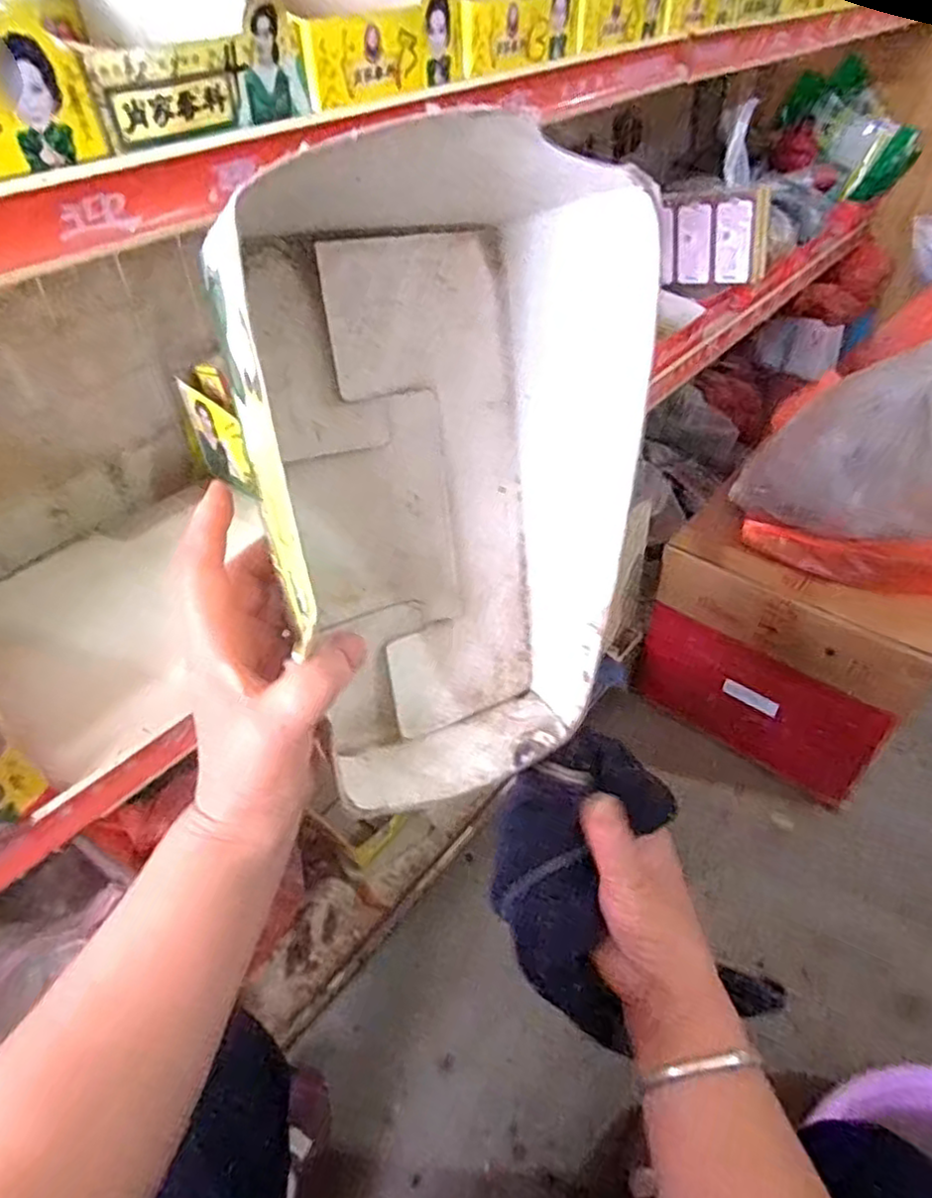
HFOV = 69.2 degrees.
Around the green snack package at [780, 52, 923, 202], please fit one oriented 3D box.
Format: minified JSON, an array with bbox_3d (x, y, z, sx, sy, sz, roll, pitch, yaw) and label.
[{"bbox_3d":[0.705,-0.890,1.254,0.147,0.104,0.251,-15,74,-14],"label":"green snack package"}]

